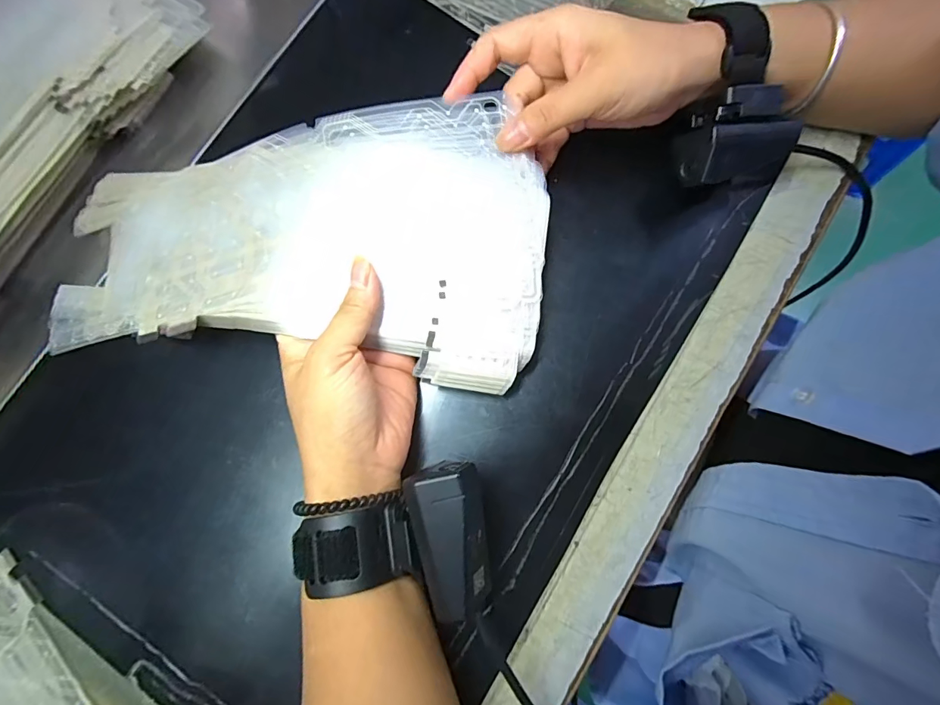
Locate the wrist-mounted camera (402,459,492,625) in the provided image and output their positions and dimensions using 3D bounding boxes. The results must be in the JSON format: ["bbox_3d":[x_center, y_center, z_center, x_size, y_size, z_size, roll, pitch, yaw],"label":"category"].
[{"bbox_3d":[-0.008,0.092,0.215,0.033,0.023,0.076,-9,94,0],"label":"wrist-mounted camera"}]

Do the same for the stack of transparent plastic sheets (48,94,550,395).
[{"bbox_3d":[-0.102,-0.071,0.259,0.289,0.036,0.155,5,79,2],"label":"stack of transparent plastic sheets"}]

